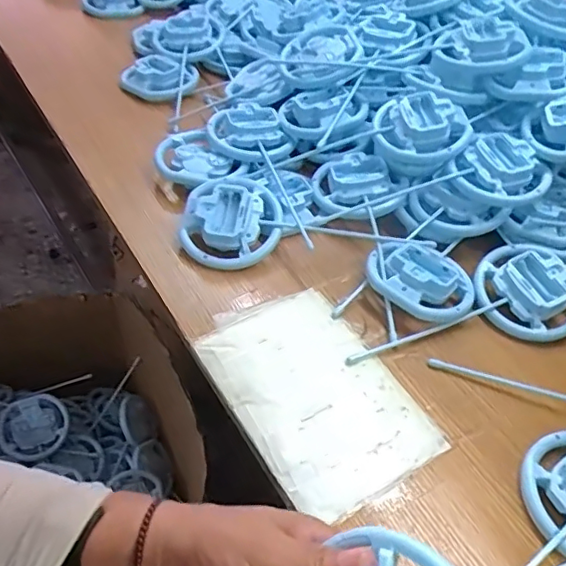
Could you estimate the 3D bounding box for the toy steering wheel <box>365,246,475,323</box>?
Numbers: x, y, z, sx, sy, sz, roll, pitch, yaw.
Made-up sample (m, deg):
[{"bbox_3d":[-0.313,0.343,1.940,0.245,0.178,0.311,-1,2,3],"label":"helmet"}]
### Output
[{"bbox_3d":[0.131,-0.005,0.542,0.102,0.026,0.073,23,48,15],"label":"toy steering wheel"}]

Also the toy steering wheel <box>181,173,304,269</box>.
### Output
[{"bbox_3d":[-0.055,-0.068,0.595,0.109,0.046,0.106,-24,54,-27],"label":"toy steering wheel"}]

